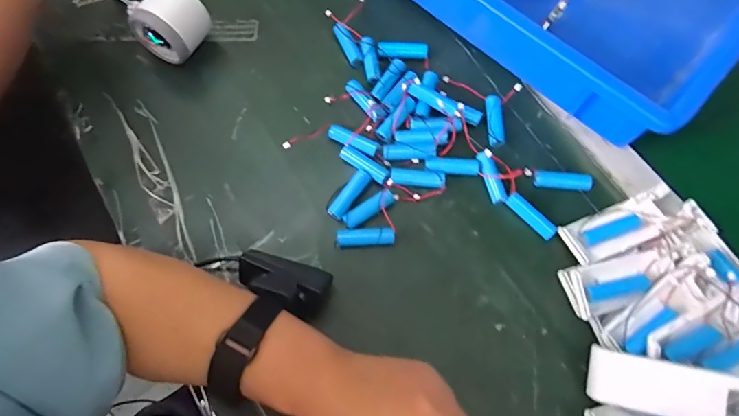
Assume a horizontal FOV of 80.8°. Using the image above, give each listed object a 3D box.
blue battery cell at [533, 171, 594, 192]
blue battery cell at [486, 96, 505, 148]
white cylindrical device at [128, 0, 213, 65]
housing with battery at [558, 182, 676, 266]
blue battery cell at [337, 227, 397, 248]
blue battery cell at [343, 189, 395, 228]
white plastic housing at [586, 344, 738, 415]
[{"bbox_3d":[0.180,-0.025,0.407,0.051,0.015,0.016,8,70,2],"label":"blue battery cell"},{"bbox_3d":[0.122,-0.085,0.425,0.013,0.017,0.052,-1,70,-1],"label":"blue battery cell"},{"bbox_3d":[-0.192,-0.180,0.430,0.046,0.055,0.061,30,72,10],"label":"white cylindrical device"},{"bbox_3d":[0.224,0.017,0.385,0.103,0.021,0.040,-21,71,-8],"label":"housing with battery"},{"bbox_3d":[-0.003,0.027,0.377,0.049,0.016,0.015,-2,70,-1],"label":"blue battery cell"},{"bbox_3d":[0.001,0.000,0.386,0.052,0.014,0.012,-30,73,-11],"label":"blue battery cell"},{"bbox_3d":[0.215,0.133,0.315,0.099,0.008,0.042,6,93,23],"label":"white plastic housing"}]

